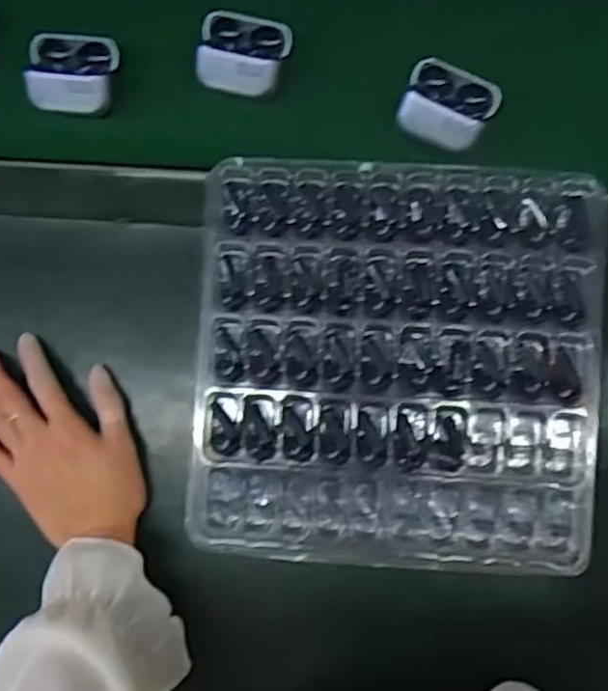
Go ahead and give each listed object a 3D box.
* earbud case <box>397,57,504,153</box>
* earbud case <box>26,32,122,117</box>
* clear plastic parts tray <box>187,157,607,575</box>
[{"bbox_3d":[0.101,-0.167,0.488,0.062,0.018,0.057,24,89,2],"label":"earbud case"},{"bbox_3d":[-0.168,-0.196,0.506,0.060,0.022,0.055,7,88,2],"label":"earbud case"},{"bbox_3d":[0.058,0.012,0.455,0.250,0.023,0.252,3,88,2],"label":"clear plastic parts tray"}]

